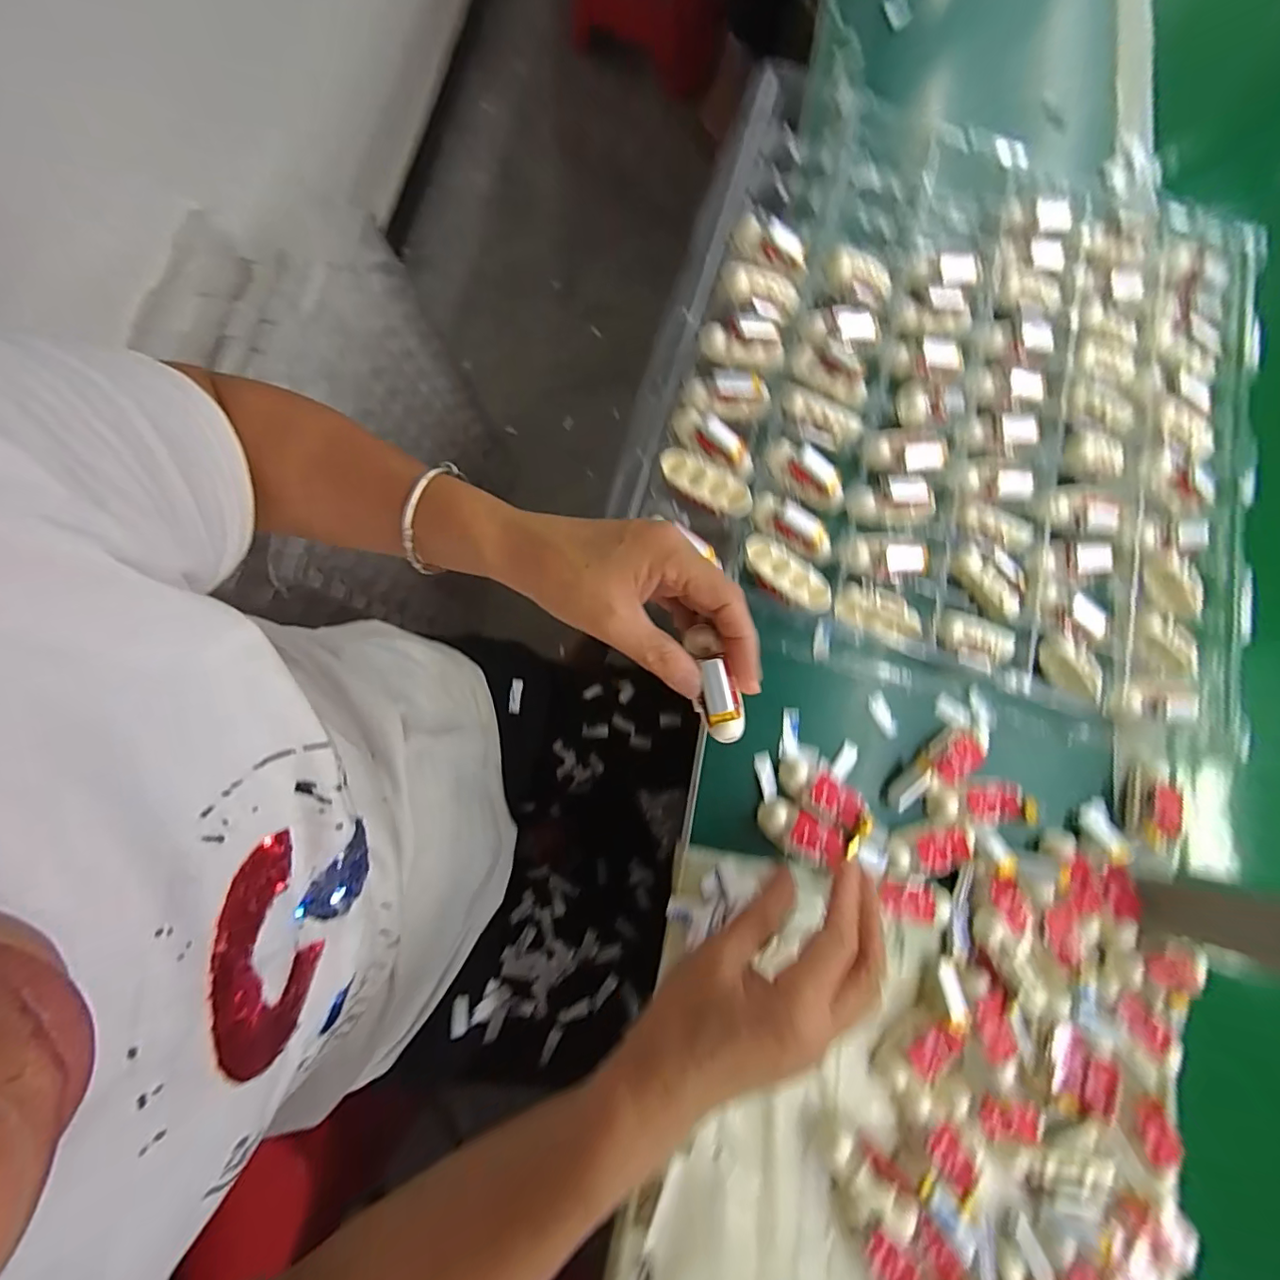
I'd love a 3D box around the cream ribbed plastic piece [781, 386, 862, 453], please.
[{"bbox_3d":[0.132,-0.162,0.401,0.062,0.021,0.022,25,79,-15],"label":"cream ribbed plastic piece"}]

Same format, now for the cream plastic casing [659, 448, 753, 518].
[{"bbox_3d":[0.045,-0.107,0.381,0.069,0.017,0.027,33,77,0],"label":"cream plastic casing"}]

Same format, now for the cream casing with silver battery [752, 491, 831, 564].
[{"bbox_3d":[0.107,-0.079,0.382,0.064,0.014,0.028,37,77,1],"label":"cream casing with silver battery"}]

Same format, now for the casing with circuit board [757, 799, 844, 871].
[{"bbox_3d":[0.103,0.126,0.348,0.055,0.016,0.027,29,77,-1],"label":"casing with circuit board"}]

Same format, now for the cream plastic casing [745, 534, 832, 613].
[{"bbox_3d":[0.099,-0.043,0.371,0.067,0.013,0.032,35,77,1],"label":"cream plastic casing"}]

